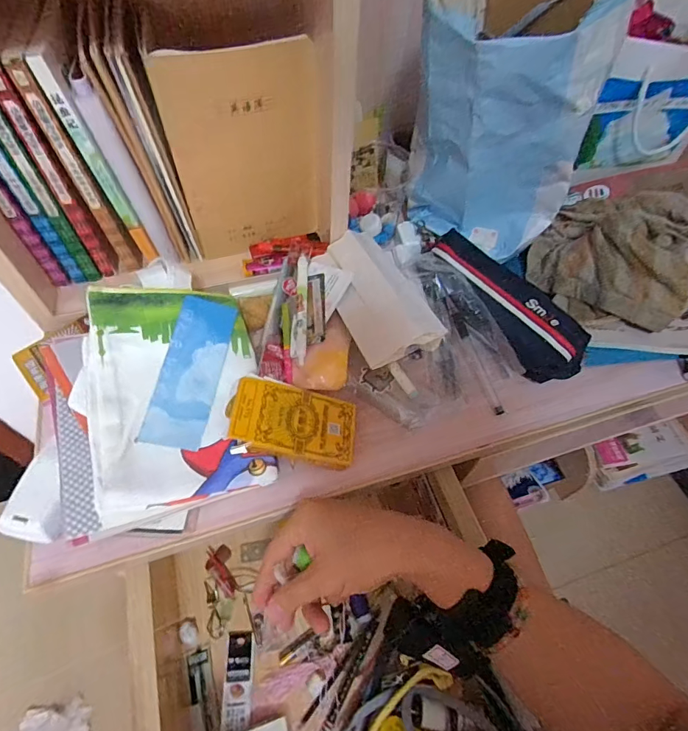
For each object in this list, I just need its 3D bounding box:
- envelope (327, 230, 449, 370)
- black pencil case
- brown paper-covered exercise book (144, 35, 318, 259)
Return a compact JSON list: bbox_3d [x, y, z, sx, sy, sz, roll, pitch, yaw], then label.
[{"bbox_3d":[0.029,-0.074,0.429,0.077,0.019,0.163,-28,59,3],"label":"envelope"},{"bbox_3d":[0.165,-0.064,0.434,0.042,0.060,0.182,-31,63,-21],"label":"black pencil case"},{"bbox_3d":[-0.092,-0.201,0.423,0.139,0.192,0.013,-17,59,-14],"label":"brown paper-covered exercise book"}]

